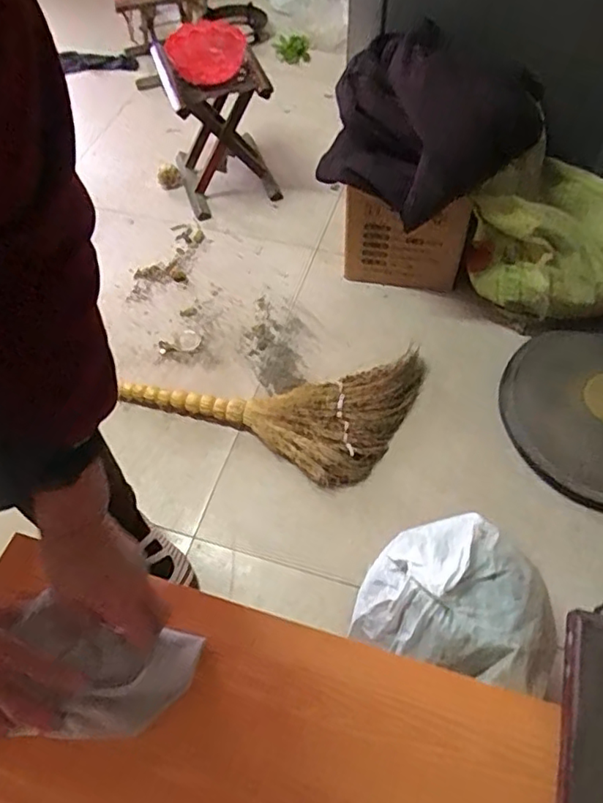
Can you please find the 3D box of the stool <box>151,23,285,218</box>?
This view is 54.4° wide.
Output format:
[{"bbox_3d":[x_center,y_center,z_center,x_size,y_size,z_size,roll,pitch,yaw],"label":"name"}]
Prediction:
[{"bbox_3d":[-0.221,-0.747,1.541,0.249,0.381,0.313,-16,57,-8],"label":"stool"}]

